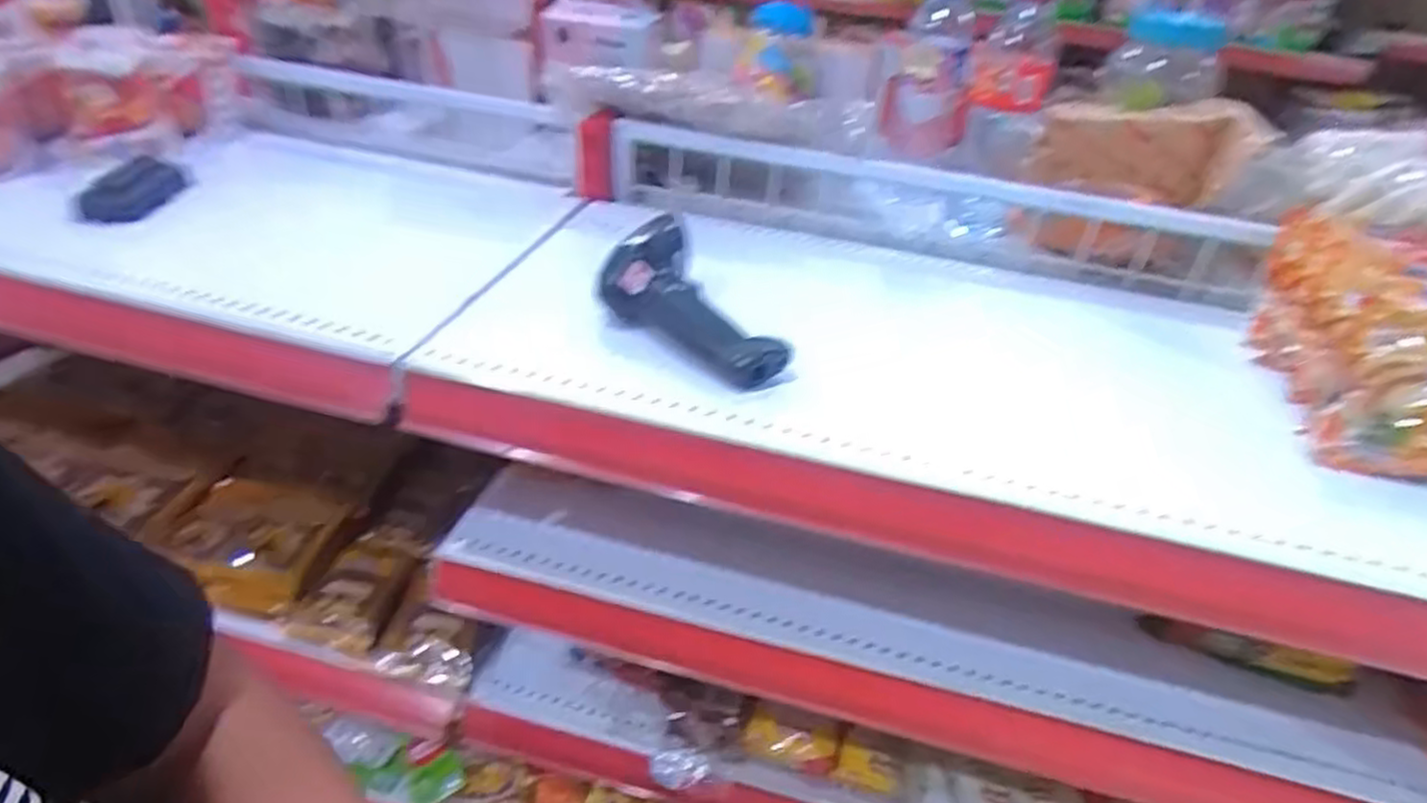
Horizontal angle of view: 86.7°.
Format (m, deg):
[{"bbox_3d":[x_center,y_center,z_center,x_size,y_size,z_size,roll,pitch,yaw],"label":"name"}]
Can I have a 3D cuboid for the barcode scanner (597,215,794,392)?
[{"bbox_3d":[-0.018,-0.067,0.541,0.073,0.063,0.150,-20,43,-32],"label":"barcode scanner"}]

